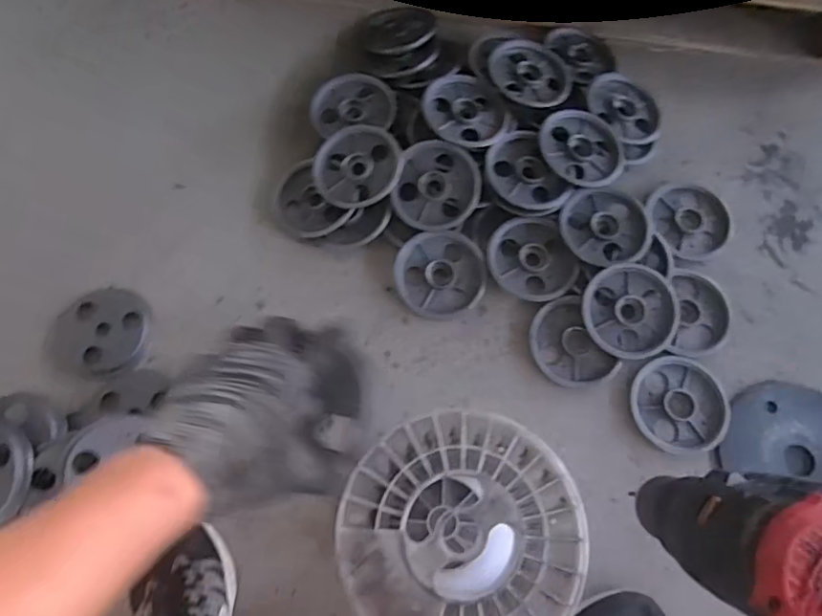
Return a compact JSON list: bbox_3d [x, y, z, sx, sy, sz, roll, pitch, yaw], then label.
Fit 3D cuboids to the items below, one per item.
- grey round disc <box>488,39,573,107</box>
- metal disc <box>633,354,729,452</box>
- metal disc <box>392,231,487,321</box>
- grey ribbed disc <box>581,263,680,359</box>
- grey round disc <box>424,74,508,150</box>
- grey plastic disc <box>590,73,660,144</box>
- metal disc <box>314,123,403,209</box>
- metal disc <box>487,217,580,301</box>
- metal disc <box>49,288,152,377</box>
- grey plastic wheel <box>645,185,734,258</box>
[{"bbox_3d":[0.178,-0.347,0.822,0.125,0.019,0.109,13,72,3],"label":"grey round disc"},{"bbox_3d":[0.343,0.124,0.716,0.122,0.027,0.113,0,71,-1],"label":"metal disc"},{"bbox_3d":[0.041,-0.045,0.762,0.121,0.024,0.121,0,71,-1],"label":"metal disc"},{"bbox_3d":[0.287,0.006,0.730,0.123,0.032,0.120,0,71,-1],"label":"grey ribbed disc"},{"bbox_3d":[0.081,-0.283,0.791,0.124,0.014,0.109,30,73,8],"label":"grey round disc"},{"bbox_3d":[0.327,-0.302,0.835,0.098,0.019,0.123,-32,75,-11],"label":"grey plastic disc"},{"bbox_3d":[-0.074,-0.198,0.770,0.117,0.034,0.117,0,71,-1],"label":"metal disc"},{"bbox_3d":[0.164,-0.066,0.756,0.108,0.015,0.117,0,71,-1],"label":"metal disc"},{"bbox_3d":[-0.408,0.031,0.727,0.119,0.018,0.116,0,71,-1],"label":"metal disc"},{"bbox_3d":[0.398,-0.127,0.794,0.114,0.018,0.114,0,71,-1],"label":"grey plastic wheel"}]

